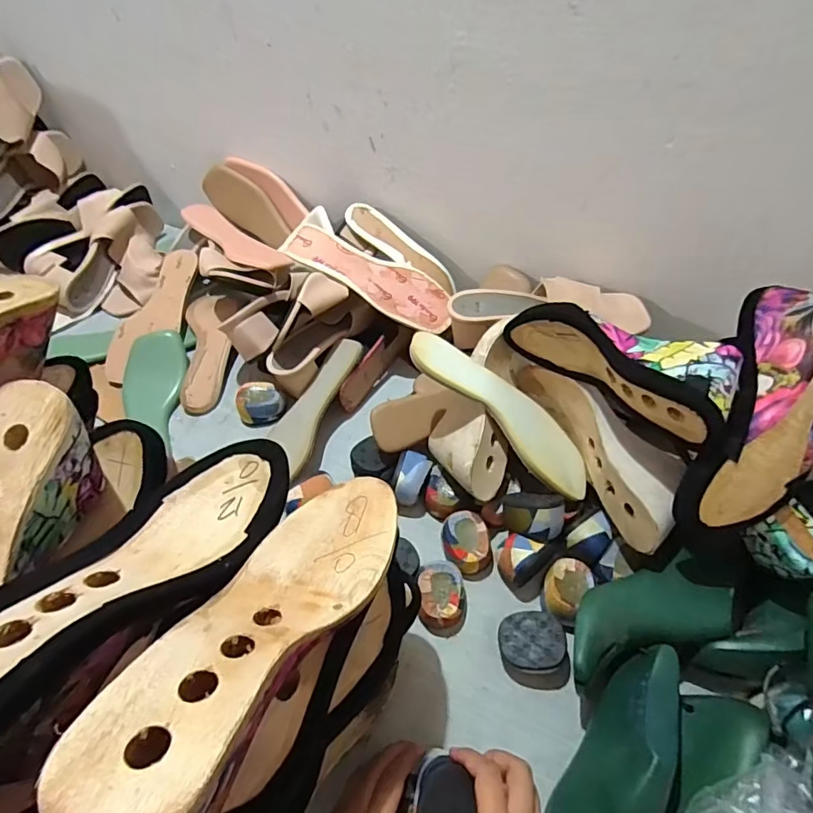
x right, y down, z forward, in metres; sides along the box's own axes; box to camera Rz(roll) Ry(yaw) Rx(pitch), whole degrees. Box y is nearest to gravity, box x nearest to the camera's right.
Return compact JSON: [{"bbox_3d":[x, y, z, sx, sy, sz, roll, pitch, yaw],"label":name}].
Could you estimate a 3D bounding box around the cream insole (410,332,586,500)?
[{"bbox_3d":[0.107,0.005,0.536,0.242,0.011,0.072,40,58,-7],"label":"cream insole"}]

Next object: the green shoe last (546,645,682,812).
[{"bbox_3d":[0.169,0.300,0.395,0.076,0.065,0.215,20,68,15],"label":"green shoe last"}]

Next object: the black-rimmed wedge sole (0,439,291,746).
[{"bbox_3d":[-0.161,0.090,0.281,0.085,0.055,0.245,20,26,15],"label":"black-rimmed wedge sole"}]

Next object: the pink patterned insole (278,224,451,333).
[{"bbox_3d":[-0.047,-0.174,0.668,0.232,0.022,0.078,26,55,-3],"label":"pink patterned insole"}]

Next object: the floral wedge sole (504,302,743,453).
[{"bbox_3d":[0.205,-0.045,0.488,0.087,0.081,0.236,-29,36,-19],"label":"floral wedge sole"}]

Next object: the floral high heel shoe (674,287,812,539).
[{"bbox_3d":[0.301,0.008,0.418,0.079,0.058,0.224,24,87,18],"label":"floral high heel shoe"}]

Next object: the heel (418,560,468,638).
[{"bbox_3d":[0.038,0.197,0.515,0.050,0.040,0.063,0,53,1],"label":"heel"}]

